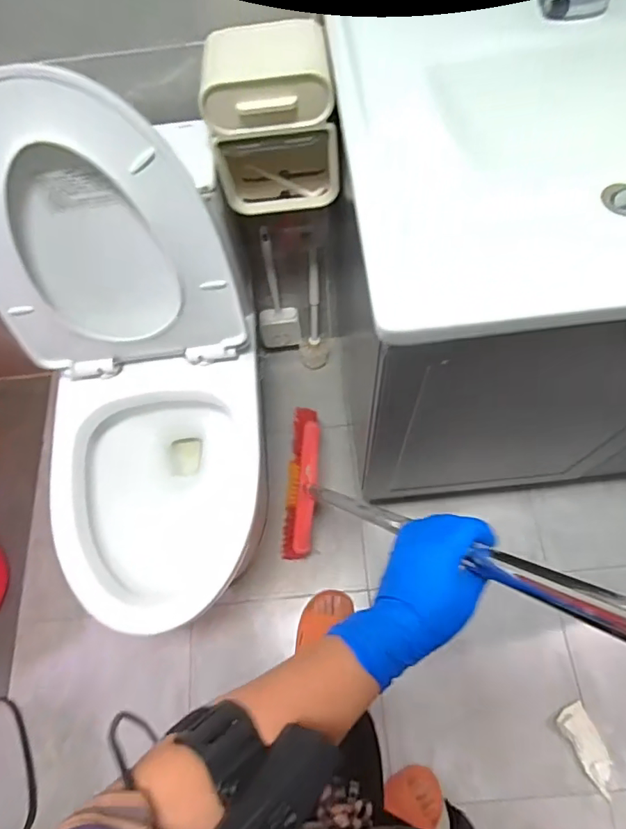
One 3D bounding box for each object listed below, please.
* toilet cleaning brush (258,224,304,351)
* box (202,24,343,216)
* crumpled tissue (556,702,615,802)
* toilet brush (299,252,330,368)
[{"bbox_3d":[-0.088,-0.275,1.178,0.100,0.378,0.044,2,67,5],"label":"toilet cleaning brush"},{"bbox_3d":[-0.056,-0.413,0.746,0.168,0.225,0.114,-2,67,3],"label":"box"},{"bbox_3d":[0.536,0.646,0.987,0.058,0.013,0.149,-24,67,-7],"label":"crumpled tissue"},{"bbox_3d":[-0.002,-0.229,1.231,0.074,0.376,0.080,-6,66,1],"label":"toilet brush"}]

